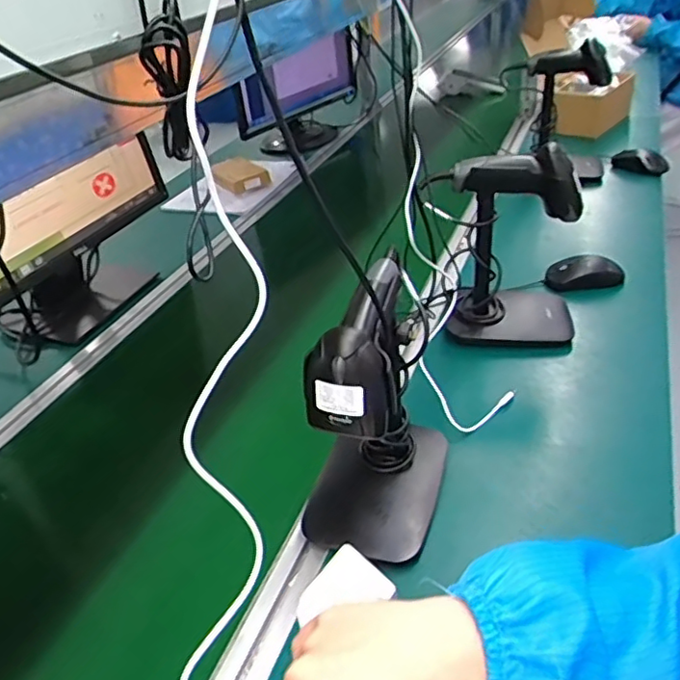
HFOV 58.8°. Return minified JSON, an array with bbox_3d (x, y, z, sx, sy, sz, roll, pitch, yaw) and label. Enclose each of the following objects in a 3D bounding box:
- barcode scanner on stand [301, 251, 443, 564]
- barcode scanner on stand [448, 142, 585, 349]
[{"bbox_3d":[0.030,0.058,0.549,0.118,0.224,0.159,4,37,15],"label":"barcode scanner on stand"},{"bbox_3d":[0.216,-0.115,0.747,0.155,0.225,0.131,7,38,19],"label":"barcode scanner on stand"}]

